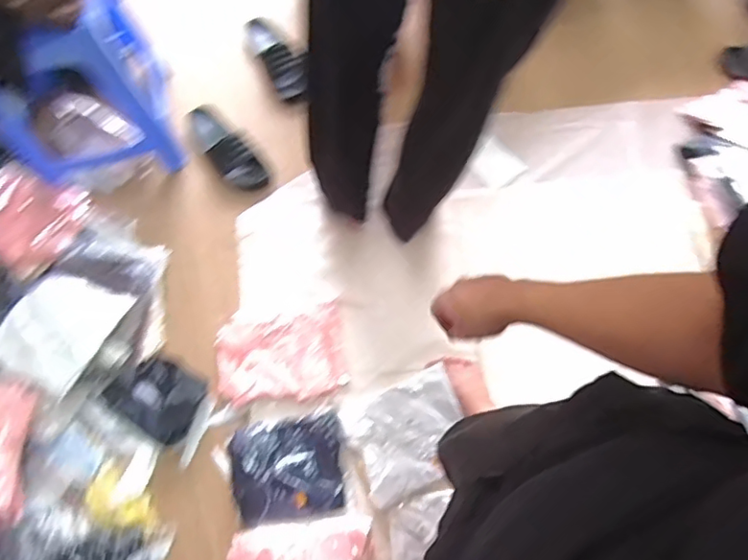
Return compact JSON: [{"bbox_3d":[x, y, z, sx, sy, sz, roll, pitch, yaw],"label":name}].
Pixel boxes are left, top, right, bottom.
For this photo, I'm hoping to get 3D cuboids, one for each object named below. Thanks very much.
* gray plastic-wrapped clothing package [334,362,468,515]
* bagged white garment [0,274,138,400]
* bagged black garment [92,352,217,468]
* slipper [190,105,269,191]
[{"bbox_3d":[0.075,0.342,1.263,0.254,0.039,0.247,-21,74,-8],"label":"gray plastic-wrapped clothing package"},{"bbox_3d":[-0.693,0.101,1.239,0.201,0.095,0.246,25,73,6],"label":"bagged white garment"},{"bbox_3d":[-0.476,0.274,1.281,0.245,0.045,0.176,31,74,8],"label":"bagged black garment"},{"bbox_3d":[-0.393,-0.344,1.470,0.105,0.057,0.283,-40,76,-13],"label":"slipper"}]

